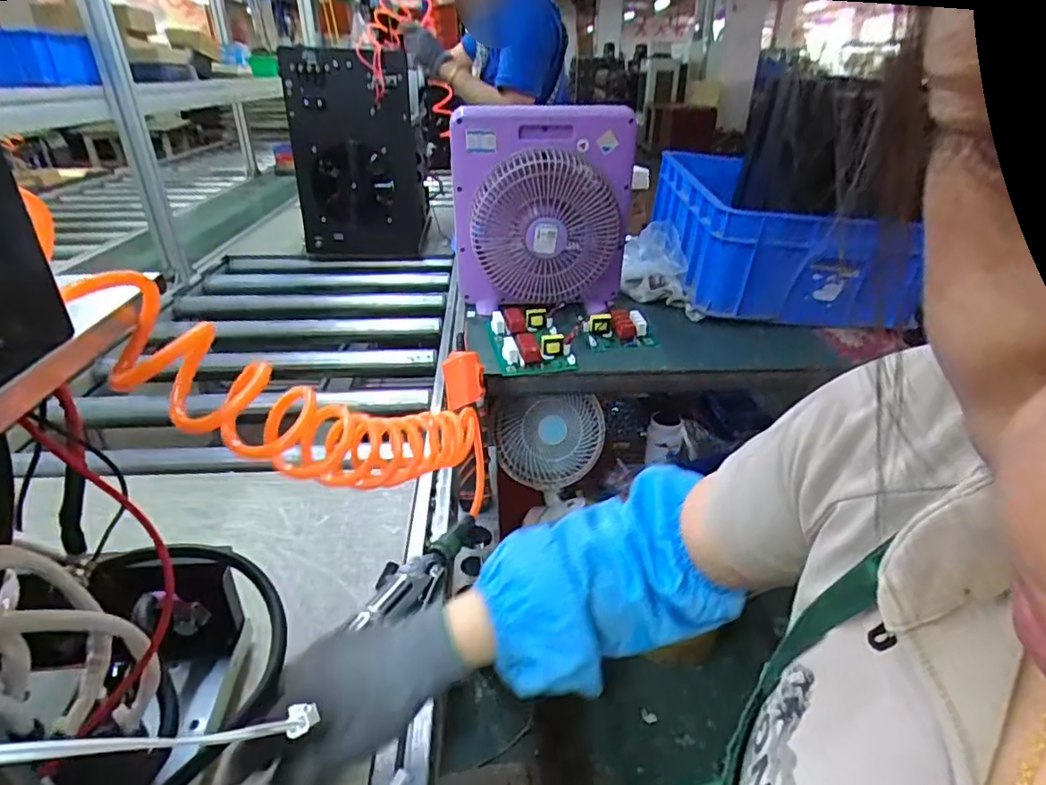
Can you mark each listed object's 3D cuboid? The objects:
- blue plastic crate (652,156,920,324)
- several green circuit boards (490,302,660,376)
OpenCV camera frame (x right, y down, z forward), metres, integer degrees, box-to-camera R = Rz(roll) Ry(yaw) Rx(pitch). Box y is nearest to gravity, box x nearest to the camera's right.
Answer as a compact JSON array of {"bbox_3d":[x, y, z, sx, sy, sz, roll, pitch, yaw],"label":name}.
[{"bbox_3d":[0.524,-0.341,1.229,0.397,0.185,0.528,0,29,-1],"label":"blue plastic crate"},{"bbox_3d":[0.078,-0.110,1.003,0.279,0.047,0.213,-8,31,-14],"label":"several green circuit boards"}]

